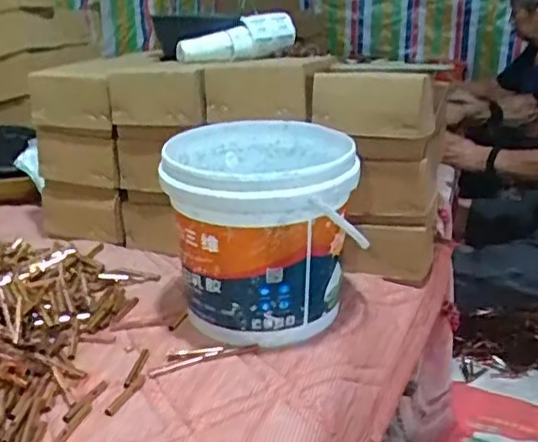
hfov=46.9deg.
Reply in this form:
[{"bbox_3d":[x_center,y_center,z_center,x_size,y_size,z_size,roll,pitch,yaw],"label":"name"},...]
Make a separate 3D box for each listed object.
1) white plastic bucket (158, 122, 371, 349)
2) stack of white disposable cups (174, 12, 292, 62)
[{"bbox_3d":[-0.010,0.014,0.704,0.202,0.204,0.202,0,20,-3],"label":"white plastic bucket"},{"bbox_3d":[-0.045,-0.261,0.894,0.172,0.054,0.043,-17,25,-12],"label":"stack of white disposable cups"}]

